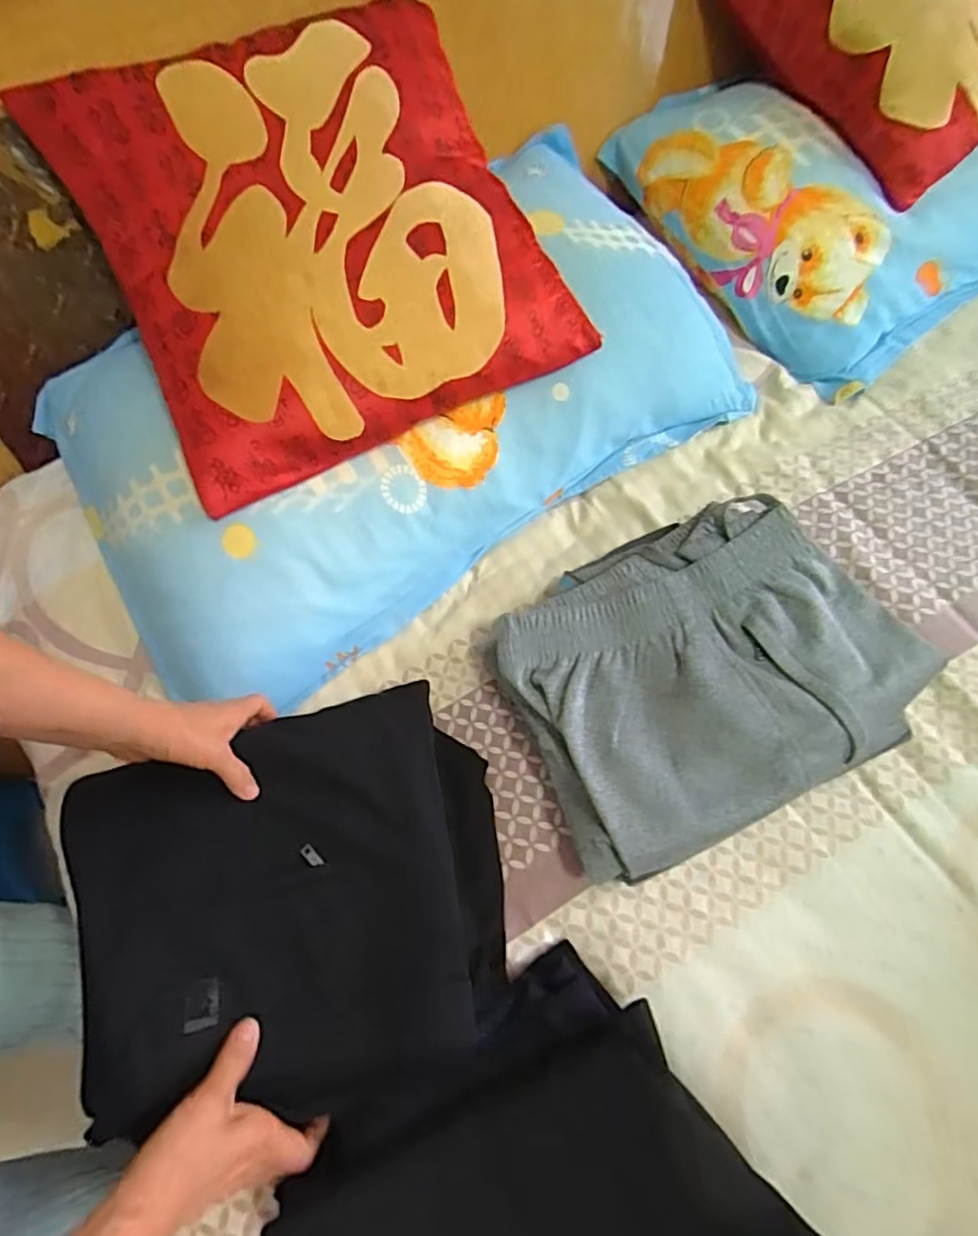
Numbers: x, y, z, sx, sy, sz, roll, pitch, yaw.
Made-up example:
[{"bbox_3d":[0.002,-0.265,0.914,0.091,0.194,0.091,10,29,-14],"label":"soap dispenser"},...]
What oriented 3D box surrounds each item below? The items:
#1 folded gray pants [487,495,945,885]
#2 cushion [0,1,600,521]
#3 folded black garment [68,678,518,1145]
[{"bbox_3d":[0.181,0.040,0.542,0.326,0.083,0.254,-24,65,-8],"label":"folded gray pants"},{"bbox_3d":[-0.163,-0.357,0.610,0.403,0.120,0.396,-29,93,-12],"label":"cushion"},{"bbox_3d":[-0.145,0.218,0.484,0.321,0.050,0.276,-16,64,-5],"label":"folded black garment"}]

